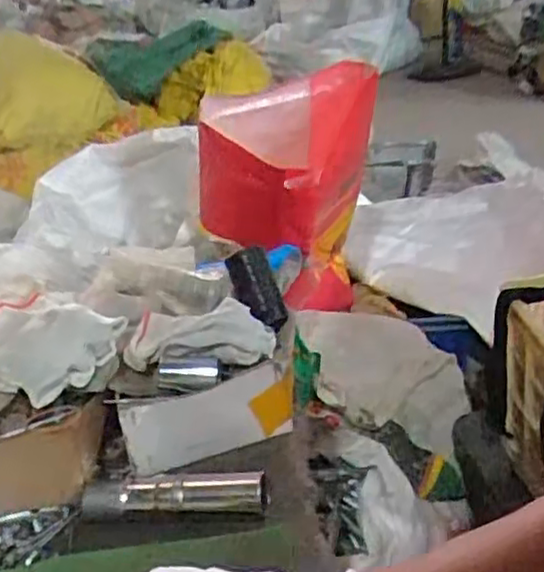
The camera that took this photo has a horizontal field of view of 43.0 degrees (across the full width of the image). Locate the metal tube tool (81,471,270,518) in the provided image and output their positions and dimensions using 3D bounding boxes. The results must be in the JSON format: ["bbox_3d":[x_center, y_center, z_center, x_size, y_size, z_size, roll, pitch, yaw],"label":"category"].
[{"bbox_3d":[-0.066,0.135,0.452,0.123,0.018,0.024,-5,27,6],"label":"metal tube tool"}]

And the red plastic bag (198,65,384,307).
[{"bbox_3d":[0.035,-0.120,1.100,0.211,0.400,0.386,4,29,23],"label":"red plastic bag"}]

